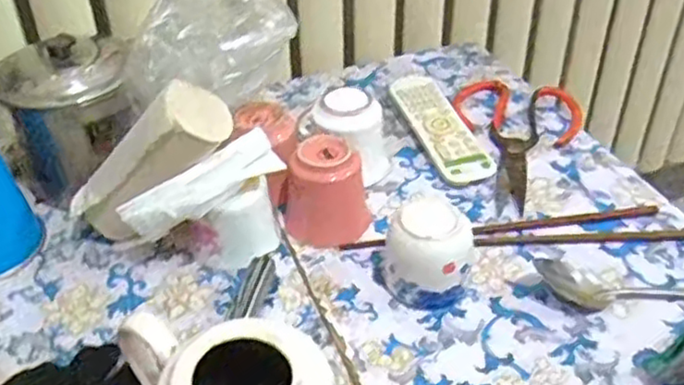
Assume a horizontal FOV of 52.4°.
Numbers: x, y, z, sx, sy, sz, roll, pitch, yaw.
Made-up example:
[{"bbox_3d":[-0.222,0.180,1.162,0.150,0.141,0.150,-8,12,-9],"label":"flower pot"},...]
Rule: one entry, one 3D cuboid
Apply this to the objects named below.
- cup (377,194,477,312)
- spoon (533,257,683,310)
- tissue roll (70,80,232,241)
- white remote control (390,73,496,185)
[{"bbox_3d":[0.058,0.043,0.478,0.060,0.060,0.050,6,40,10],"label":"cup"},{"bbox_3d":[0.218,0.063,0.472,0.168,0.024,0.029,-1,39,1],"label":"spoon"},{"bbox_3d":[-0.141,-0.014,0.491,0.051,0.138,0.054,34,34,-27],"label":"tissue roll"},{"bbox_3d":[0.086,-0.067,0.640,0.051,0.025,0.175,-12,40,-12],"label":"white remote control"}]

